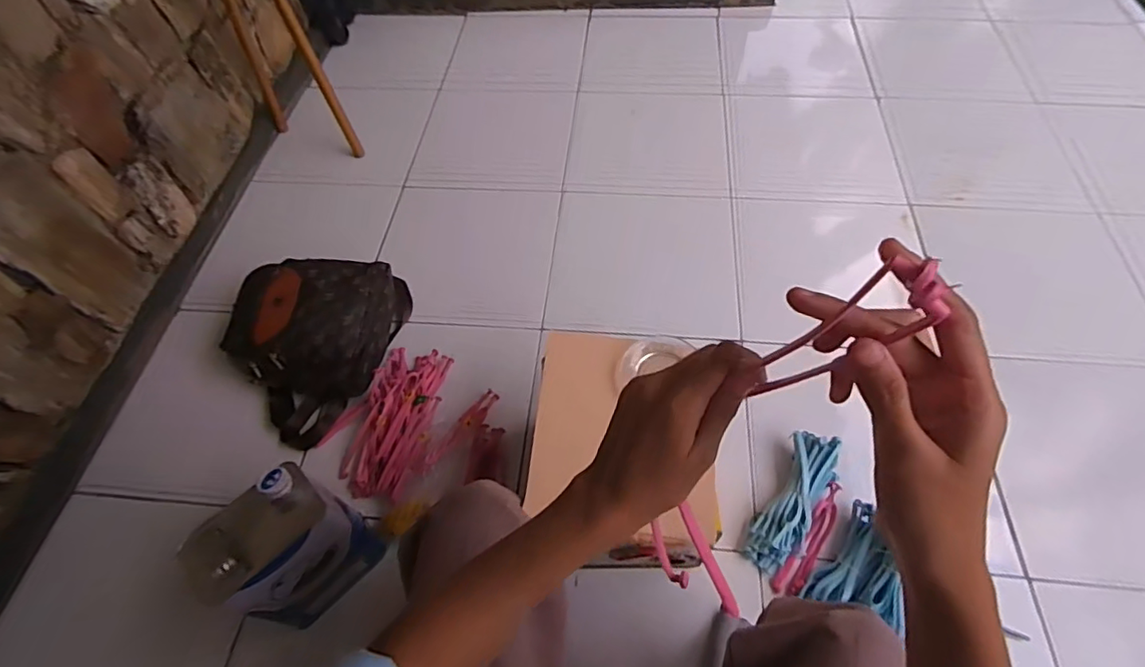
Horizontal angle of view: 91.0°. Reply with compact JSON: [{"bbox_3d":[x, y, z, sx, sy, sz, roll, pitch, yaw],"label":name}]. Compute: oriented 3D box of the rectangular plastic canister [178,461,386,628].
[{"bbox_3d":[-0.389,0.297,0.784,0.164,0.242,0.116,-40,63,-21],"label":"rectangular plastic canister"}]

